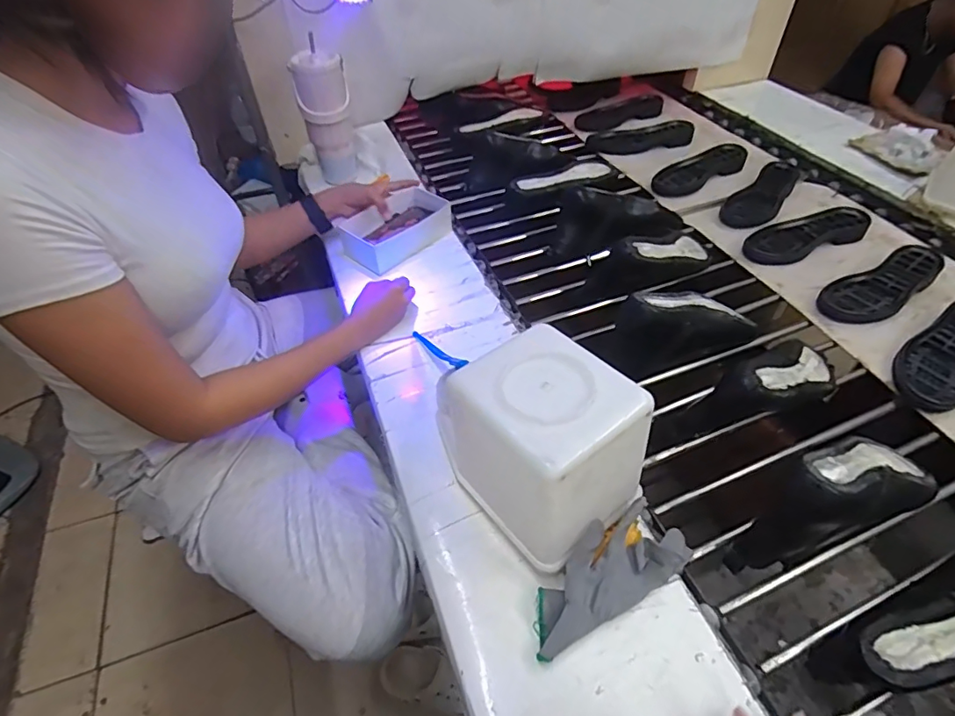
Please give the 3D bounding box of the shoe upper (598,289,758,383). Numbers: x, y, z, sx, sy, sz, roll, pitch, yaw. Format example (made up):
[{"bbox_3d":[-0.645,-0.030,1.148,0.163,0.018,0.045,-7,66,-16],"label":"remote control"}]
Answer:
[{"bbox_3d":[0.287,-0.045,0.735,0.235,0.114,0.087,-14,45,-11],"label":"shoe upper"}]

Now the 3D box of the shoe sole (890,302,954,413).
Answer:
[{"bbox_3d":[0.679,-0.009,0.736,0.252,0.030,0.090,-31,51,-26],"label":"shoe sole"}]

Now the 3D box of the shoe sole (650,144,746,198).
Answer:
[{"bbox_3d":[0.491,-0.417,1.127,0.242,0.029,0.081,-26,49,-23],"label":"shoe sole"}]

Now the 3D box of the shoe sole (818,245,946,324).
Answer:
[{"bbox_3d":[0.665,-0.120,0.838,0.241,0.025,0.088,-22,47,-19],"label":"shoe sole"}]

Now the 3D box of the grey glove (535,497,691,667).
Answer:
[{"bbox_3d":[0.124,0.202,0.487,0.183,0.050,0.066,-25,49,-20],"label":"grey glove"}]

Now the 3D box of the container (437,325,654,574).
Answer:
[{"bbox_3d":[0.067,0.083,0.499,0.129,0.152,0.155,-28,50,-24],"label":"container"}]

